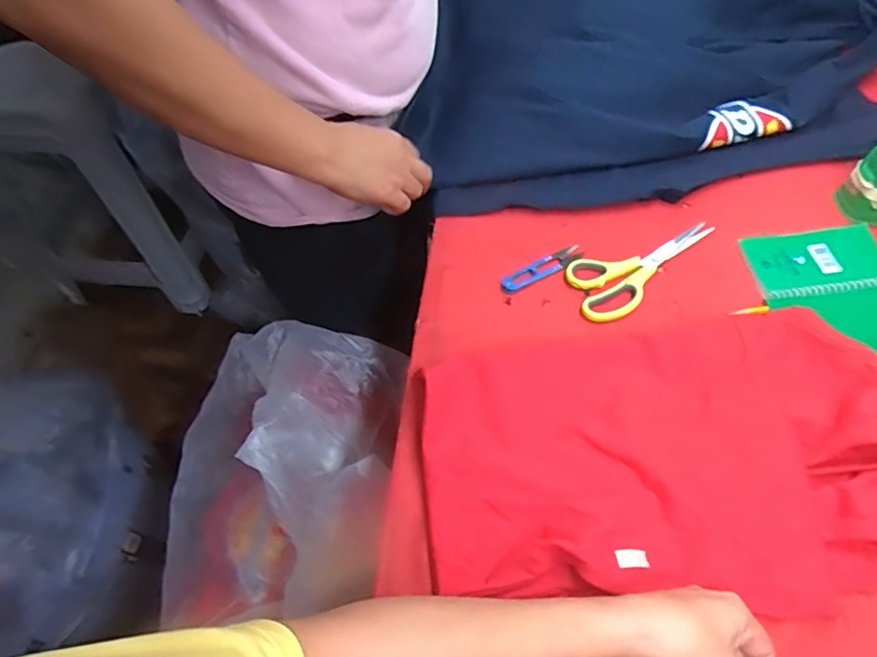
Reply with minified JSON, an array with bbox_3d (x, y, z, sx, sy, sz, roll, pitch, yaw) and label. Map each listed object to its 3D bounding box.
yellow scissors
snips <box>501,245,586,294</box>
[{"bbox_3d":[0.208,-0.075,0.610,0.181,0.010,0.084,-40,63,-22],"label":"yellow scissors"},{"bbox_3d":[0.116,-0.068,0.618,0.109,0.009,0.024,-32,61,-18],"label":"snips"}]

